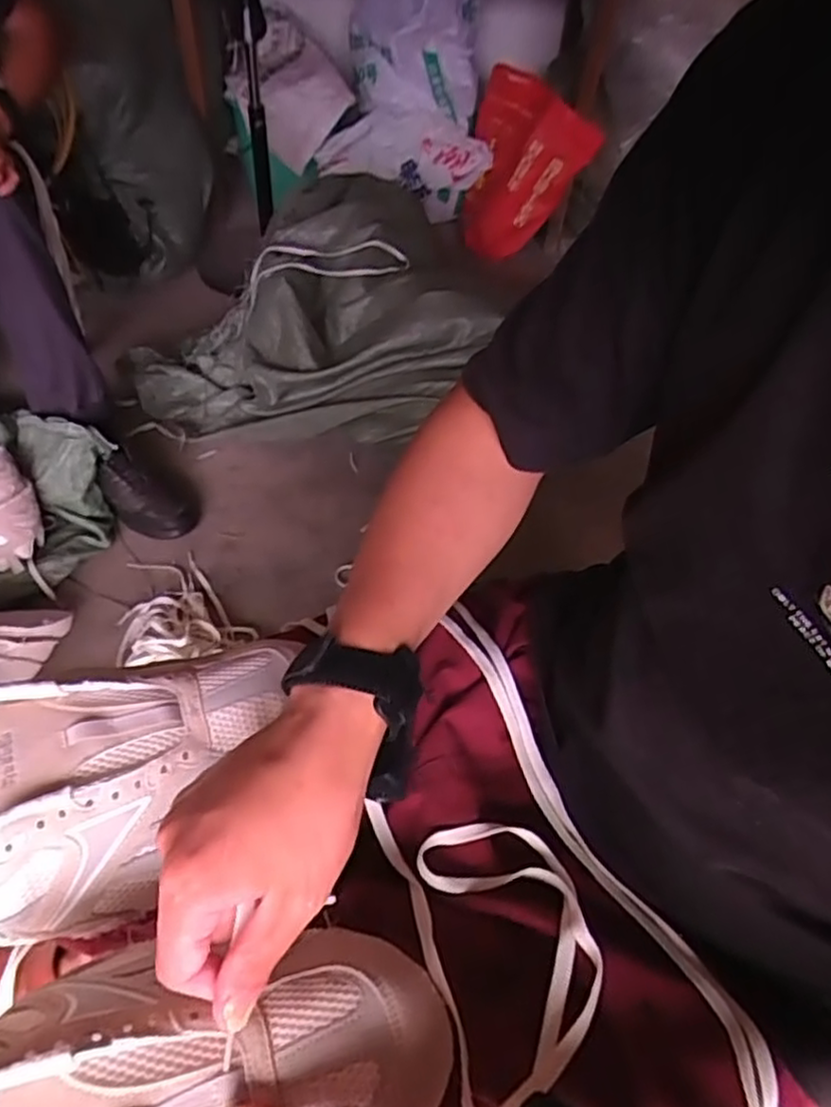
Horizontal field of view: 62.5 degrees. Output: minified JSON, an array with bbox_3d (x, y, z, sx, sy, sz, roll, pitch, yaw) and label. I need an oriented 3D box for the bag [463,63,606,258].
[{"bbox_3d":[0.269,-0.911,1.661,0.198,0.357,0.265,-15,52,-18],"label":"bag"}]

